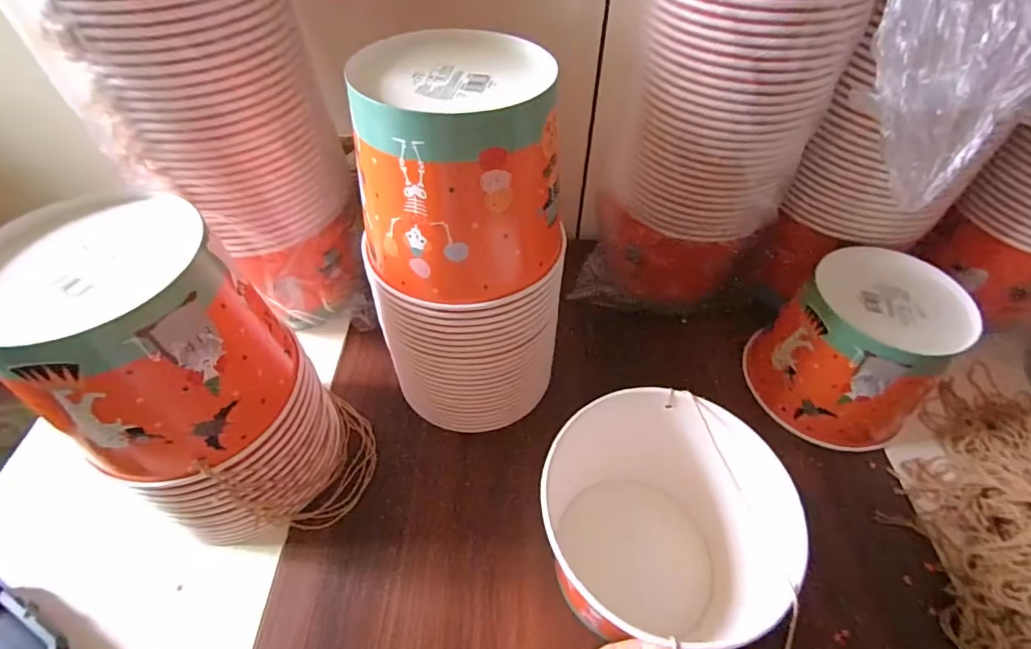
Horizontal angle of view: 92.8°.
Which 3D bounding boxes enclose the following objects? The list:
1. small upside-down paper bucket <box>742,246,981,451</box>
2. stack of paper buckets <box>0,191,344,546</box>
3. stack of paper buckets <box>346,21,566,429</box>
[{"bbox_3d":[0.325,0.027,0.475,0.128,0.133,0.139,0,51,0],"label":"small upside-down paper bucket"},{"bbox_3d":[-0.236,0.047,0.374,0.140,0.252,0.138,31,57,23],"label":"stack of paper buckets"},{"bbox_3d":[-0.045,-0.044,0.414,0.140,0.307,0.141,-14,52,-11],"label":"stack of paper buckets"}]

